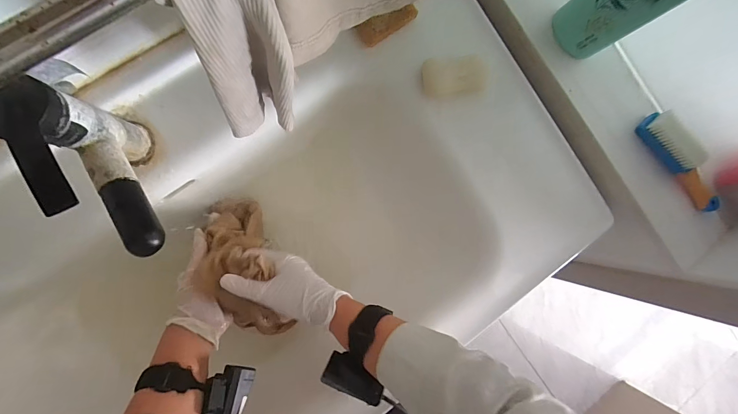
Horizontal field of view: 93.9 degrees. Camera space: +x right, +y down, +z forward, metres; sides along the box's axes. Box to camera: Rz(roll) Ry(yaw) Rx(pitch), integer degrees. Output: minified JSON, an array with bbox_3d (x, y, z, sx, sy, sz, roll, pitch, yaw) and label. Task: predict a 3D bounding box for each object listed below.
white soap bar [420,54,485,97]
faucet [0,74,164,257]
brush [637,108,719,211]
[{"bbox_3d":[0.109,-0.162,0.430,0.080,0.019,0.045,-4,89,-10],"label":"white soap bar"},{"bbox_3d":[-0.216,-0.021,0.305,0.040,0.169,0.135,-33,94,-9],"label":"faucet"},{"bbox_3d":[0.419,-0.053,0.453,0.045,0.036,0.159,-36,95,-9],"label":"brush"}]

